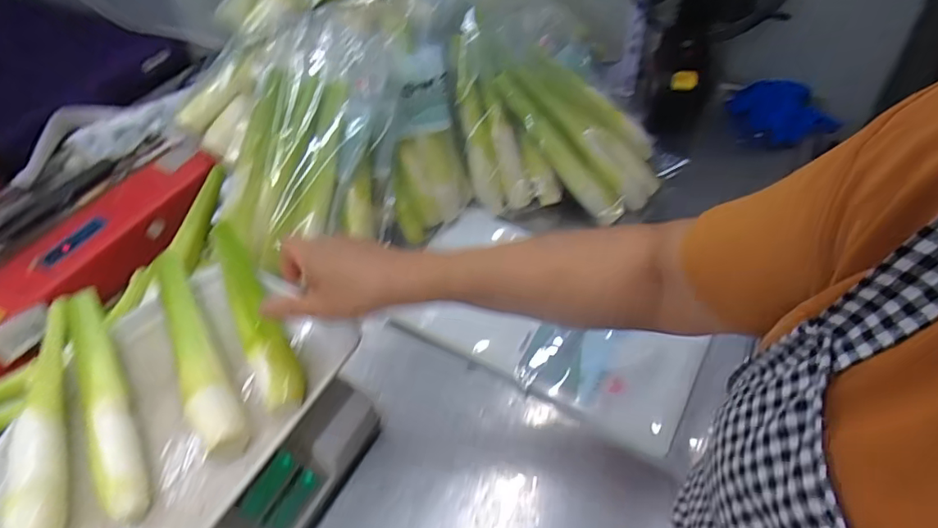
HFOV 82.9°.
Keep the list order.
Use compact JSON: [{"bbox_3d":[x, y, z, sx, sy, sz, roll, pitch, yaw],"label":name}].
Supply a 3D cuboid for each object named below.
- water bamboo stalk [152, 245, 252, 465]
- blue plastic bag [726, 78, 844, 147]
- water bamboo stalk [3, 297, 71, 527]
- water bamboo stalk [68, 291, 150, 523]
[{"bbox_3d":[-0.257,0.072,0.491,0.037,0.039,0.254,-29,54,-20],"label":"water bamboo stalk"},{"bbox_3d":[0.491,-0.246,0.856,0.150,0.034,0.140,-2,50,2],"label":"blue plastic bag"},{"bbox_3d":[-0.367,0.124,0.459,0.037,0.028,0.244,-21,52,-14],"label":"water bamboo stalk"},{"bbox_3d":[-0.323,0.113,0.469,0.037,0.029,0.252,-30,54,-20],"label":"water bamboo stalk"}]

